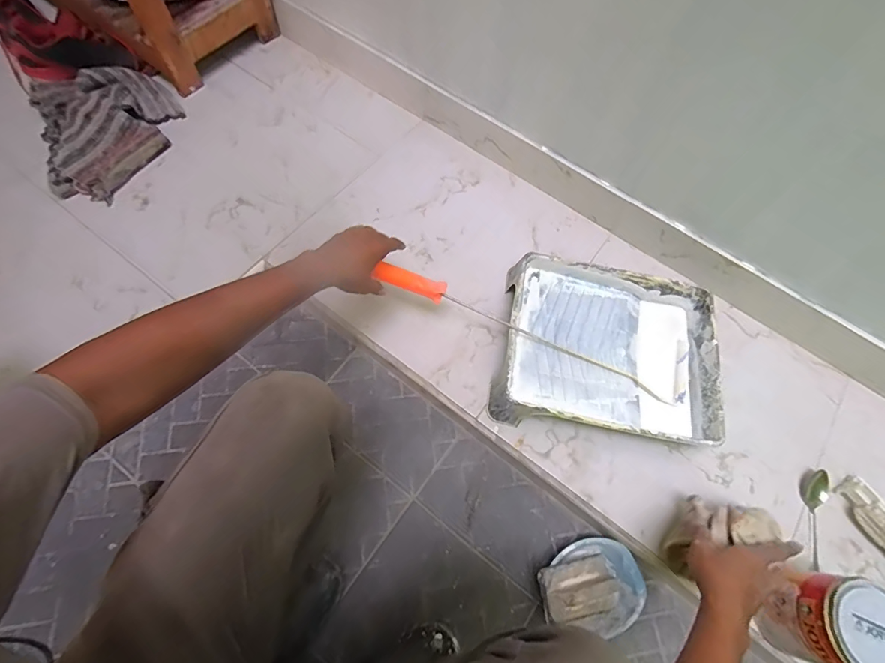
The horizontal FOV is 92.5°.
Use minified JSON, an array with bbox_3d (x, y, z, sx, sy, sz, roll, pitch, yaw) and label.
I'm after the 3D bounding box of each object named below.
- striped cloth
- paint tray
[{"bbox_3d":[-0.694,-0.436,0.883,0.271,0.059,0.335,-27,70,-14],"label":"striped cloth"},{"bbox_3d":[0.279,0.033,0.730,0.355,0.069,0.294,11,66,2],"label":"paint tray"}]

